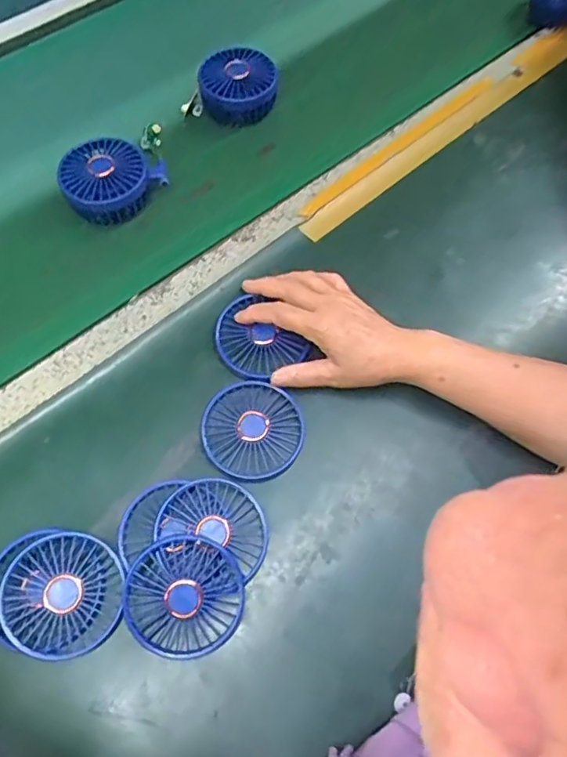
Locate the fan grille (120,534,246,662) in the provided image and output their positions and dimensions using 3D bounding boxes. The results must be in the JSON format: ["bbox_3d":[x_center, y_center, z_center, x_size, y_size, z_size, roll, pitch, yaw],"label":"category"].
[{"bbox_3d":[-0.076,0.167,0.432,0.088,0.036,0.085,0,65,-1],"label":"fan grille"}]

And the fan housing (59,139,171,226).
[{"bbox_3d":[-0.179,-0.208,0.586,0.098,0.046,0.075,-34,70,-15],"label":"fan housing"}]

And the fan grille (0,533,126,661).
[{"bbox_3d":[-0.164,0.163,0.420,0.087,0.015,0.087,3,76,-11],"label":"fan grille"}]

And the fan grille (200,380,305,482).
[{"bbox_3d":[-0.027,0.044,0.494,0.086,0.014,0.085,0,65,-1],"label":"fan grille"}]

